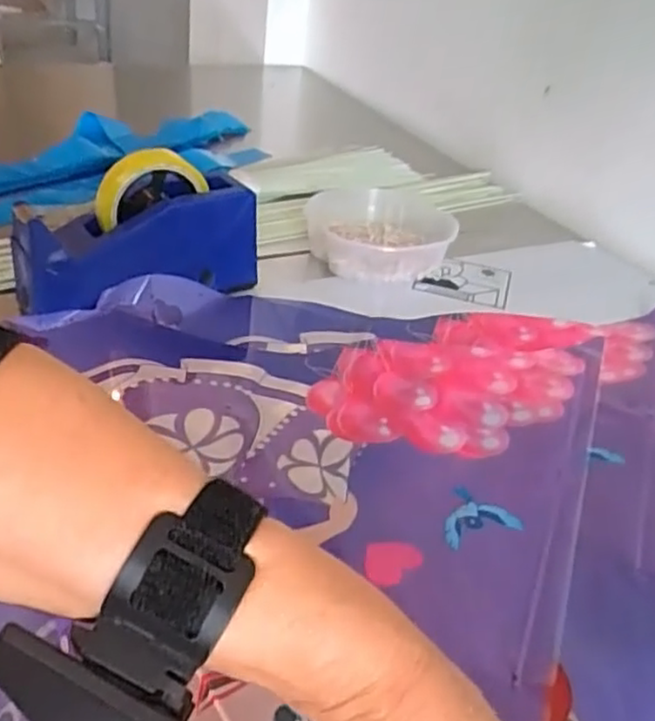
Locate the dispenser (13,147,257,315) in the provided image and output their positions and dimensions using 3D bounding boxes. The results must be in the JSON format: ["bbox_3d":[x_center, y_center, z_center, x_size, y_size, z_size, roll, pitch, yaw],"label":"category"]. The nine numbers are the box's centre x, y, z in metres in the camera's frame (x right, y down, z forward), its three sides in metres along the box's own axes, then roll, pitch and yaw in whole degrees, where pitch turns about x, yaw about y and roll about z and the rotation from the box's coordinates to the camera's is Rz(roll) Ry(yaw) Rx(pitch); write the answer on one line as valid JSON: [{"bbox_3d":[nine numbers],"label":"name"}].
[{"bbox_3d":[-0.159,-0.105,0.580,0.203,0.119,0.059,-16,41,-28],"label":"dispenser"}]

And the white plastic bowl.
[{"bbox_3d":[0.057,-0.145,0.748,0.160,0.038,0.178,6,35,-1],"label":"white plastic bowl"}]

